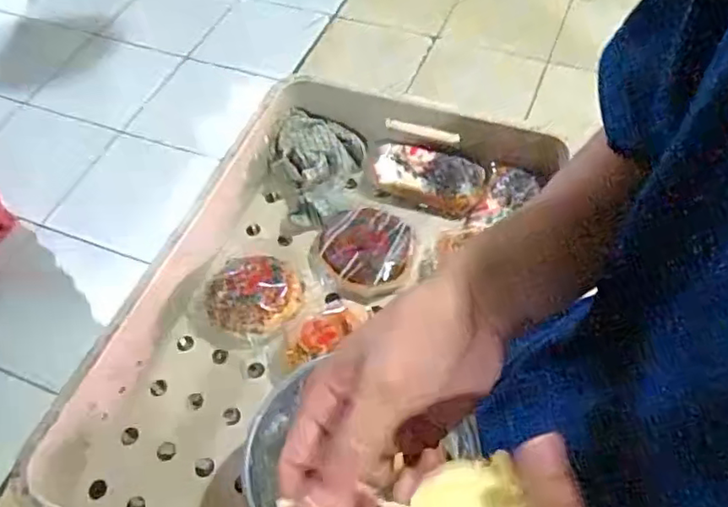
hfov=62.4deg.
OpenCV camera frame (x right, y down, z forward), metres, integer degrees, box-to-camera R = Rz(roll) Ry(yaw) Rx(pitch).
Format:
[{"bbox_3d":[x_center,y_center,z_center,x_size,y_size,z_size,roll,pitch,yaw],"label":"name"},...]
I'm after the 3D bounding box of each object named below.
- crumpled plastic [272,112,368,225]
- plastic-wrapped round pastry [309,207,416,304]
[{"bbox_3d":[-0.062,-0.117,0.801,0.128,0.050,0.165,-3,55,1],"label":"crumpled plastic"},{"bbox_3d":[-0.001,-0.003,0.747,0.123,0.049,0.122,-1,55,2],"label":"plastic-wrapped round pastry"}]

